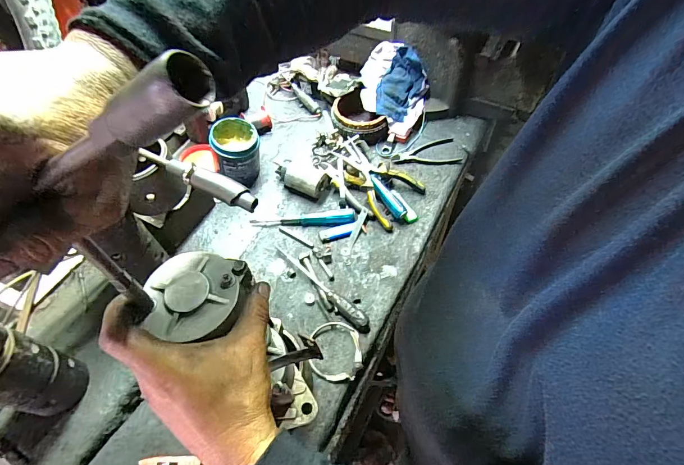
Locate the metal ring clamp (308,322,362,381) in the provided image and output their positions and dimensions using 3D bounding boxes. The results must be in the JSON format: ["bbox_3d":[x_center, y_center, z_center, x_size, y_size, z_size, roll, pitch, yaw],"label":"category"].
[{"bbox_3d":[-0.011,0.188,0.576,0.082,0.023,0.092,0,57,0],"label":"metal ring clamp"}]

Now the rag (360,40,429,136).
[{"bbox_3d":[0.116,-0.336,0.830,0.153,0.113,0.146,29,62,18],"label":"rag"}]

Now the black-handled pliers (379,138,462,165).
[{"bbox_3d":[0.176,-0.179,0.814,0.176,0.007,0.080,-6,57,-3],"label":"black-handled pliers"}]

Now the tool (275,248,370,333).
[{"bbox_3d":[-0.038,0.095,0.632,0.224,0.019,0.024,39,65,22],"label":"tool"}]

